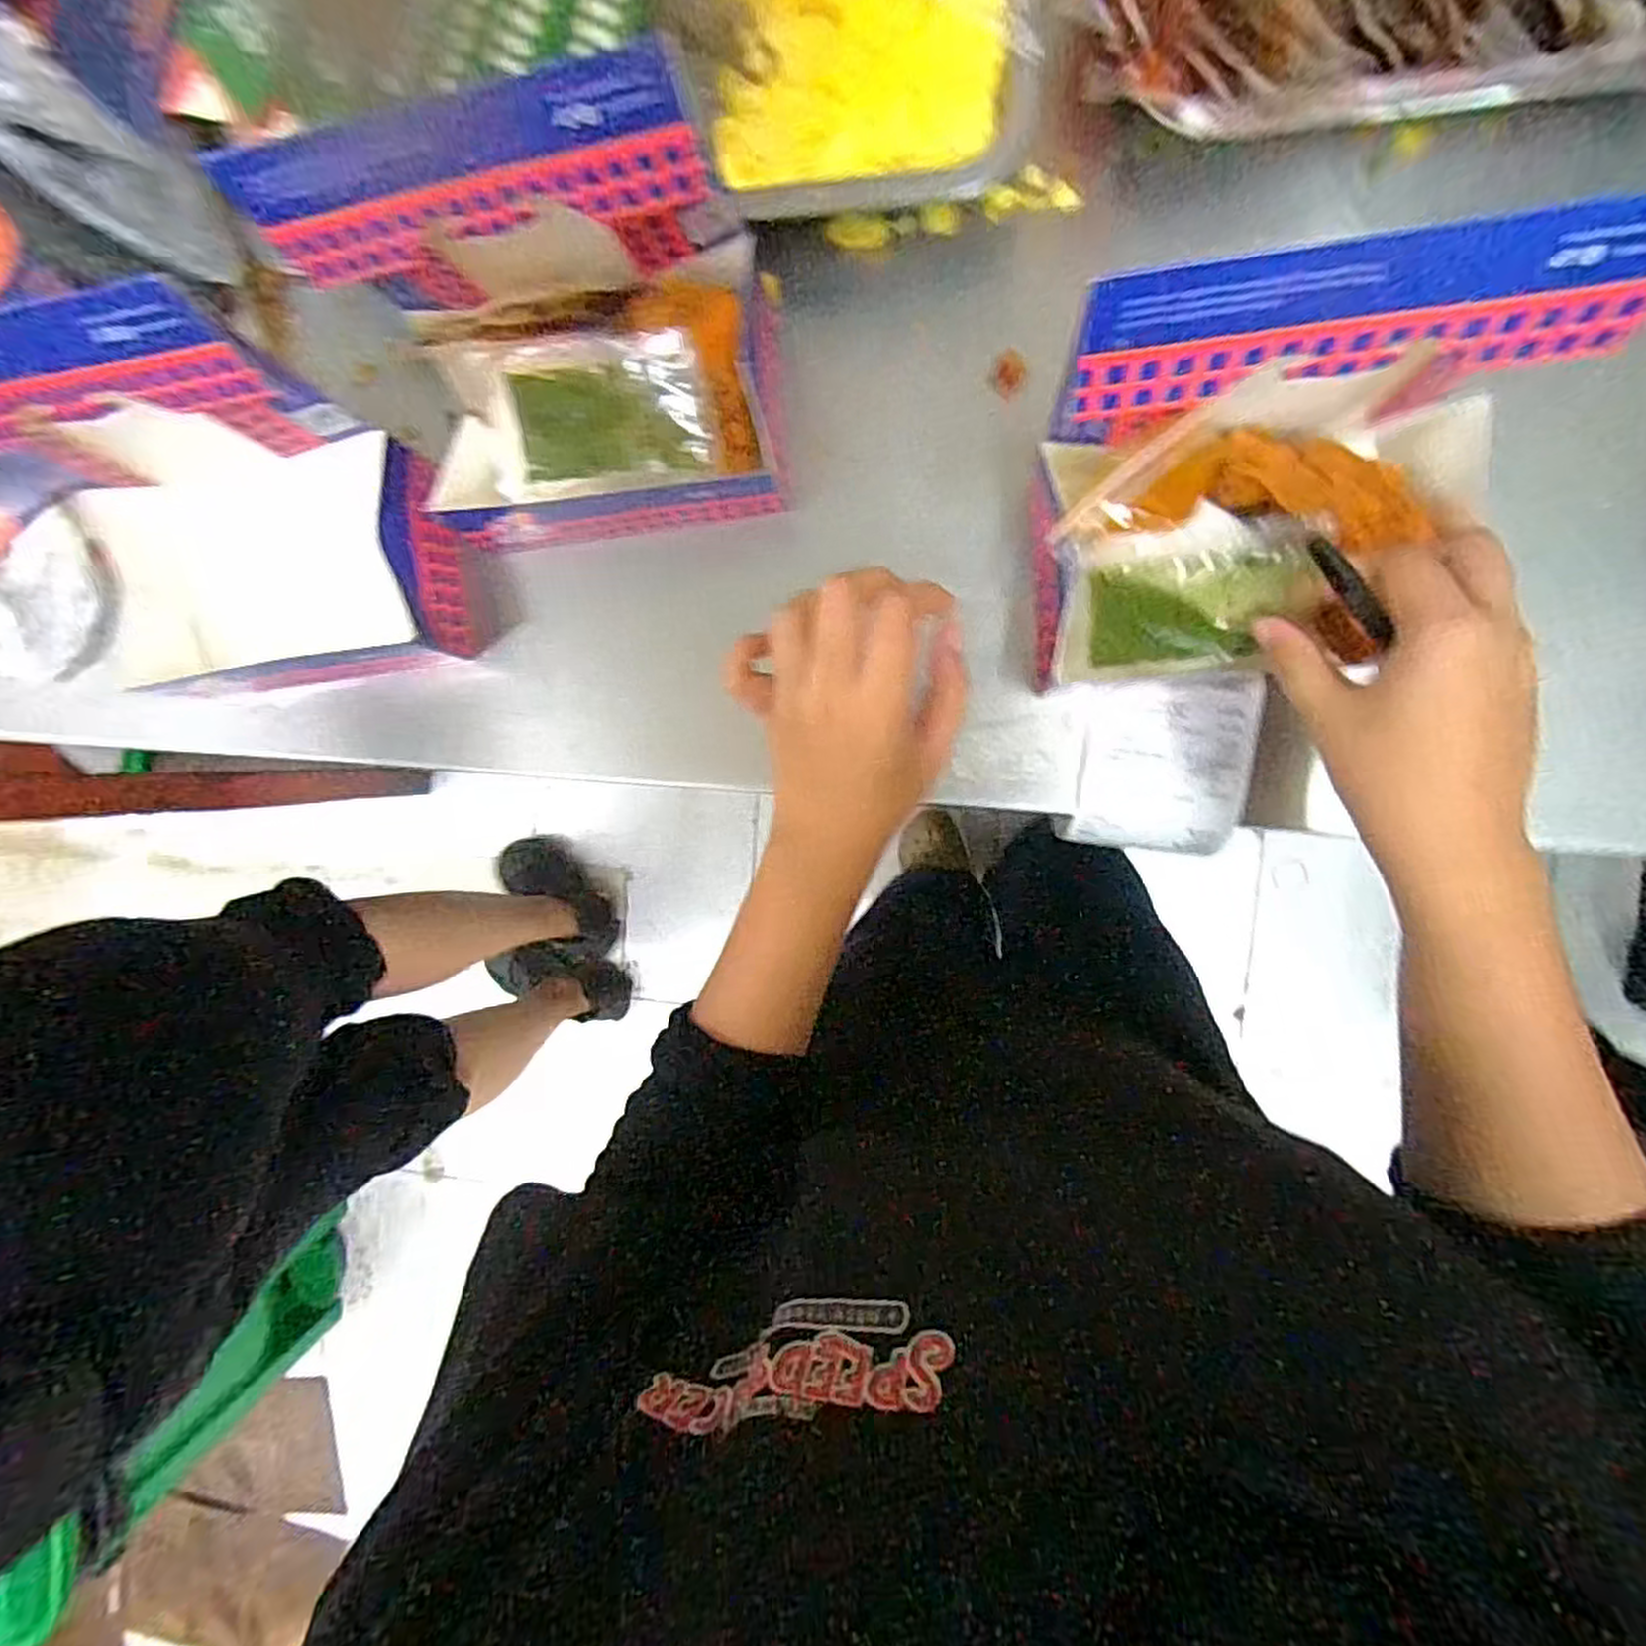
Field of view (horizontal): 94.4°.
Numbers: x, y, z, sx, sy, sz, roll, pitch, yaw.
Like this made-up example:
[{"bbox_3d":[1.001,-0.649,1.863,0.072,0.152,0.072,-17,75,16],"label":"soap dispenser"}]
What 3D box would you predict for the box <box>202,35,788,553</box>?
[{"bbox_3d":[-0.118,-0.208,0.338,0.172,0.145,0.114,-7,93,9],"label":"box"}]

